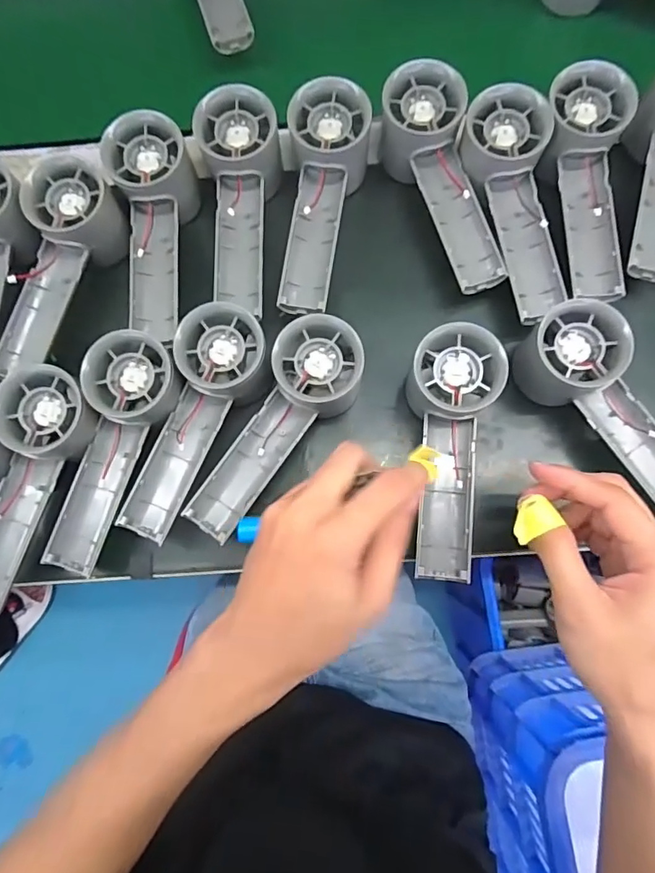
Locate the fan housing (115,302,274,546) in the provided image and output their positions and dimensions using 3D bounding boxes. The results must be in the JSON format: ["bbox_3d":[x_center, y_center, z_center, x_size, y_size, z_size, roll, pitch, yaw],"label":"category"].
[{"bbox_3d":[-0.085,-0.007,0.319,0.056,0.030,0.154,18,81,5],"label":"fan housing"}]

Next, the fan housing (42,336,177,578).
[{"bbox_3d":[-0.139,0.011,0.317,0.052,0.029,0.155,13,81,4],"label":"fan housing"}]

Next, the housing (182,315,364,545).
[{"bbox_3d":[-0.033,-0.003,0.318,0.052,0.035,0.153,31,82,7],"label":"housing"}]

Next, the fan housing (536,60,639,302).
[{"bbox_3d":[0.179,-0.173,0.335,0.051,0.039,0.150,2,80,2],"label":"fan housing"}]

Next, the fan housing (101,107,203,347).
[{"bbox_3d":[-0.126,-0.147,0.363,0.050,0.050,0.148,1,93,2],"label":"fan housing"}]

